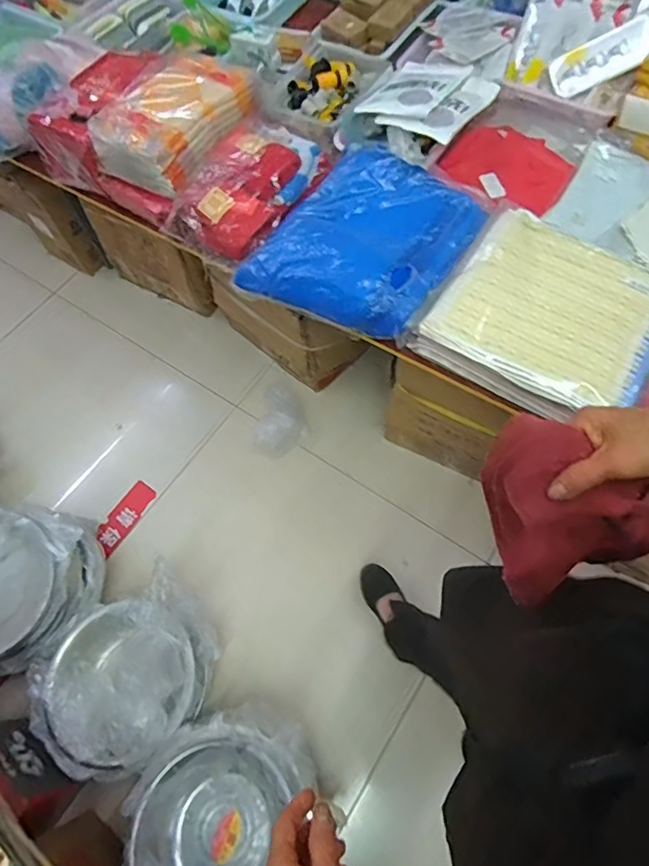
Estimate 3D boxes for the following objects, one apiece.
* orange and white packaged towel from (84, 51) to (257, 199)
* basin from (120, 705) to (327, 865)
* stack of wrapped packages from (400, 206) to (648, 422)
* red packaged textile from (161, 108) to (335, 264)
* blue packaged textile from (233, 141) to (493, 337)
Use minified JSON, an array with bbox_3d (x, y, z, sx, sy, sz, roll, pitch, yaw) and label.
[{"bbox_3d":[-0.319,-0.677,1.071,0.231,0.100,0.333,22,67,13],"label":"orange and white packaged towel"},{"bbox_3d":[-0.189,0.709,0.909,0.317,0.135,0.354,3,65,6],"label":"basin"},{"bbox_3d":[0.396,-0.202,0.896,0.358,0.081,0.331,33,72,18],"label":"stack of wrapped packages"},{"bbox_3d":[-0.151,-0.525,1.050,0.218,0.108,0.356,26,70,16],"label":"red packaged textile"},{"bbox_3d":[0.085,-0.384,0.986,0.350,0.088,0.399,31,71,17],"label":"blue packaged textile"}]

